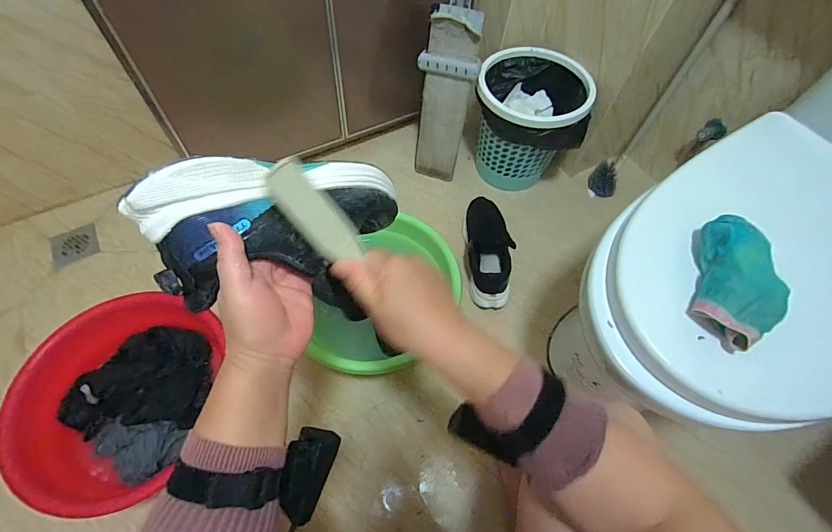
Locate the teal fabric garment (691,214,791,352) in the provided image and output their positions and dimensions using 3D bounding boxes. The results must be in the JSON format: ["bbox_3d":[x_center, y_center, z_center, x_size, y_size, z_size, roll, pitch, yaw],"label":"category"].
[{"bbox_3d":[0.378,0.017,0.452,0.071,0.052,0.153,18,60,7],"label":"teal fabric garment"}]

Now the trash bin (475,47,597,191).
[{"bbox_3d":[0.275,-0.352,0.991,0.264,0.279,0.209,21,61,8],"label":"trash bin"}]

